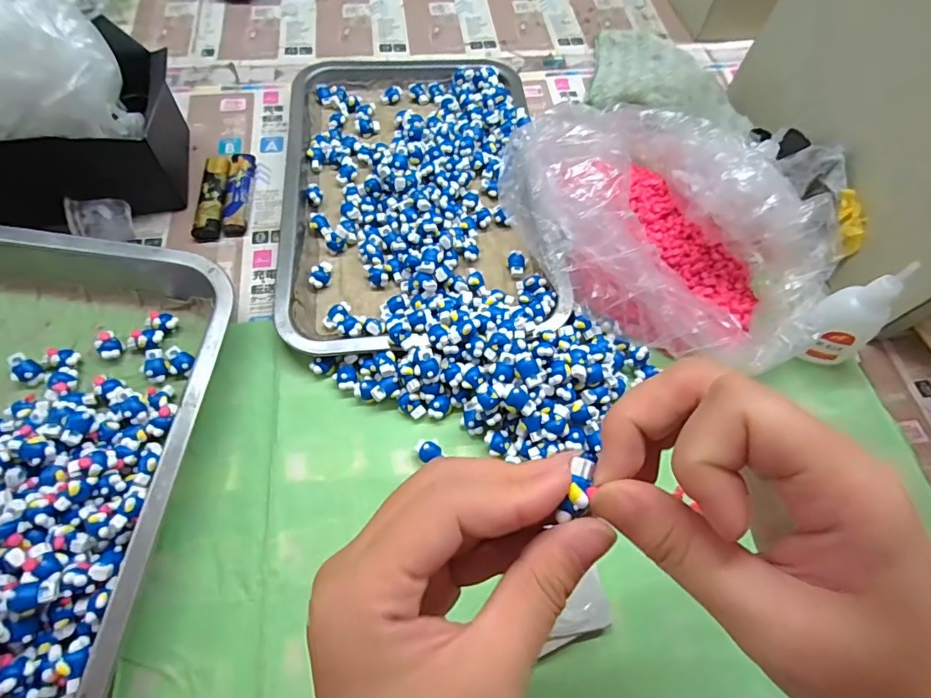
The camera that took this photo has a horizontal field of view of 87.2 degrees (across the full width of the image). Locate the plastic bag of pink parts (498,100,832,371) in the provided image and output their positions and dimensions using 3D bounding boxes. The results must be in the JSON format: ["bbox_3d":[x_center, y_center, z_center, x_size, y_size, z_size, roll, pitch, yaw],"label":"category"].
[{"bbox_3d":[0.143,-0.098,0.357,0.173,0.087,0.249,-18,65,-13],"label":"plastic bag of pink parts"}]

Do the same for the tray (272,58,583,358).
[{"bbox_3d":[-0.044,-0.141,0.404,0.205,0.030,0.317,-4,62,-6],"label":"tray"}]

